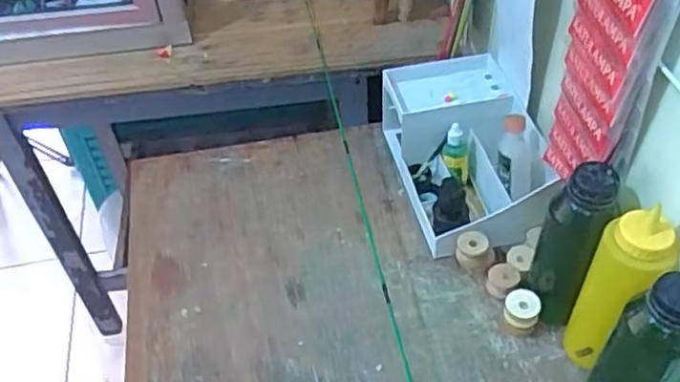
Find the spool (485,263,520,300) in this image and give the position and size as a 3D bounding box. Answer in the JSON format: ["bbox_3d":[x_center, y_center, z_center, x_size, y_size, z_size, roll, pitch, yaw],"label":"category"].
[{"bbox_3d":[0.175,0.095,0.718,0.032,0.027,0.035,-2,46,2],"label":"spool"}]

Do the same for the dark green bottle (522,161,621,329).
[{"bbox_3d":[0.214,0.057,0.637,0.050,0.197,0.052,16,49,18],"label":"dark green bottle"}]

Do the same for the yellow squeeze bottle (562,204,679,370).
[{"bbox_3d":[0.244,0.094,0.602,0.054,0.193,0.059,-2,46,2],"label":"yellow squeeze bottle"}]

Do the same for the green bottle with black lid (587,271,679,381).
[{"bbox_3d":[0.253,0.144,0.558,0.063,0.189,0.061,-2,46,2],"label":"green bottle with black lid"}]

